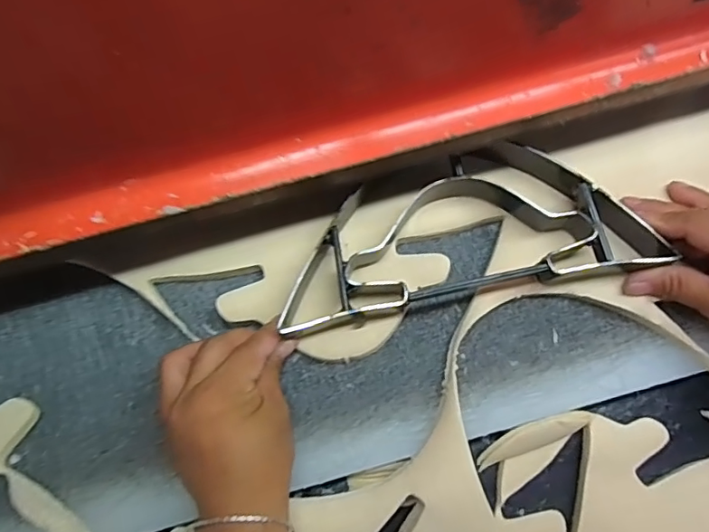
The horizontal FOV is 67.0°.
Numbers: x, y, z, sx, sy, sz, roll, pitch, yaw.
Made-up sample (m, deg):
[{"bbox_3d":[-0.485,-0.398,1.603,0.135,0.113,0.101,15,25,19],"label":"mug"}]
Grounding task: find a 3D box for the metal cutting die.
[{"bbox_3d":[0.076,-0.023,0.377,0.261,0.046,0.103,-14,80,-3],"label":"metal cutting die"}]

